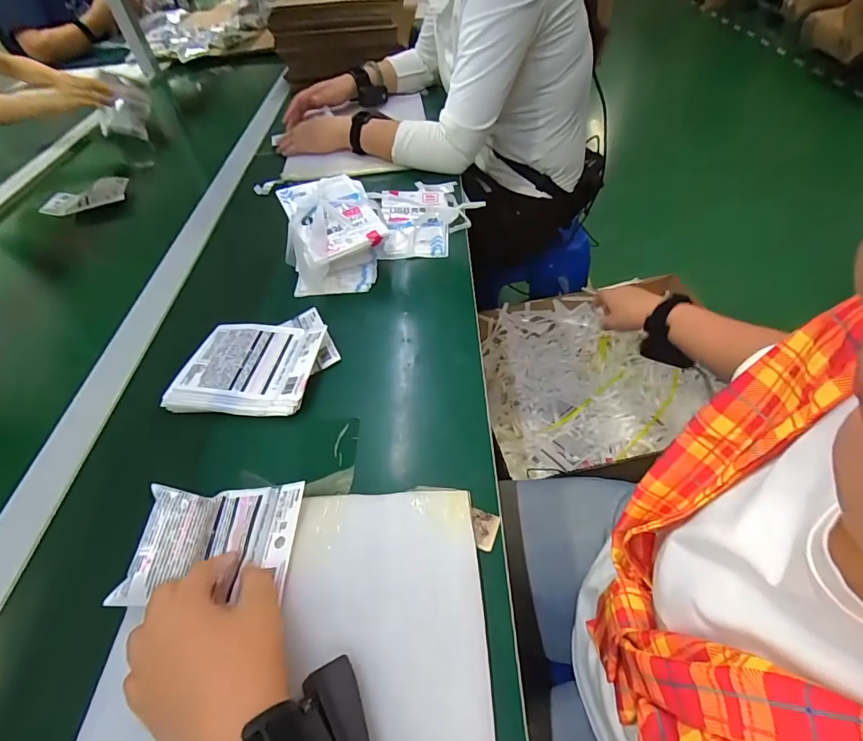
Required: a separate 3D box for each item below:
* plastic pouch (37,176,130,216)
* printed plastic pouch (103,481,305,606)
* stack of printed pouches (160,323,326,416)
[{"bbox_3d":[-0.626,-0.317,0.797,0.134,0.027,0.073,-20,51,-11],"label":"plastic pouch"},{"bbox_3d":[-0.168,0.130,0.345,0.120,0.032,0.085,-8,50,0],"label":"printed plastic pouch"},{"bbox_3d":[-0.198,-0.003,0.482,0.145,0.023,0.113,2,50,8],"label":"stack of printed pouches"}]

